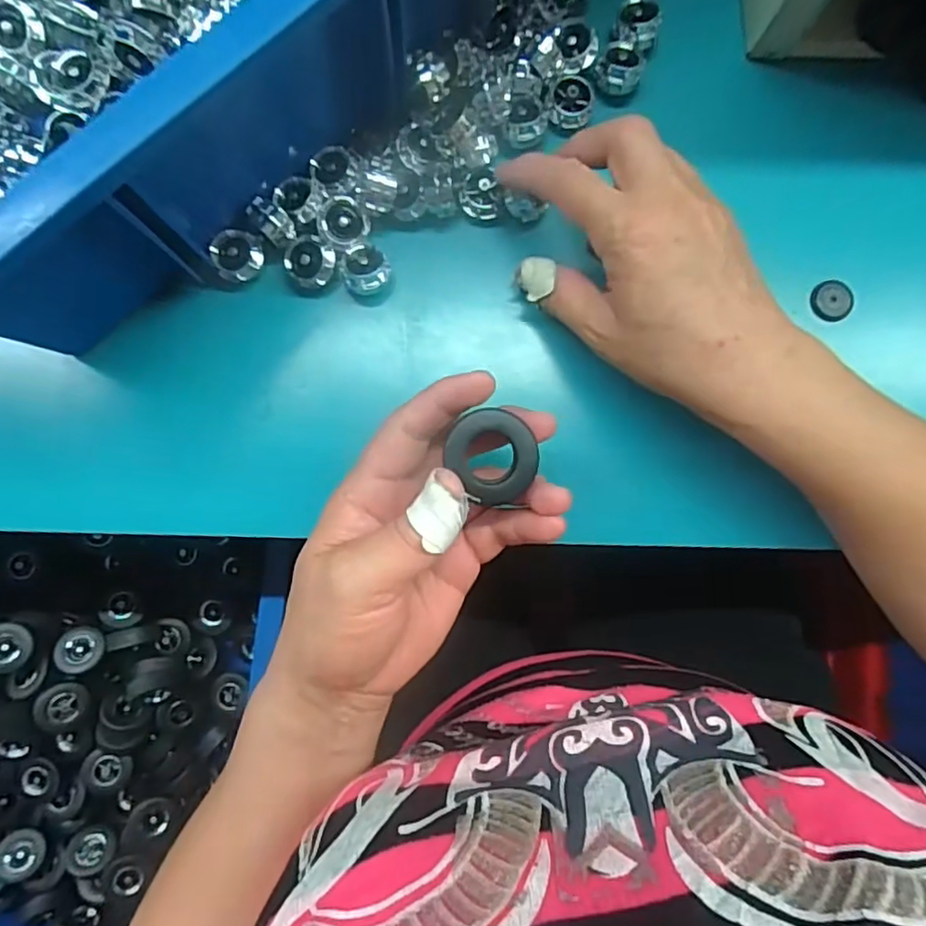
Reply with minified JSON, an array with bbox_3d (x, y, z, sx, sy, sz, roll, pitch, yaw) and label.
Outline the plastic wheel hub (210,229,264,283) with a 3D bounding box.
[{"bbox_3d":[-0.111,-0.101,0.296,0.024,0.014,0.021,15,86,2],"label":"plastic wheel hub"}]

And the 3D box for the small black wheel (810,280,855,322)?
[{"bbox_3d":[0.194,-0.085,0.320,0.020,0.004,0.022,0,86,1],"label":"small black wheel"}]

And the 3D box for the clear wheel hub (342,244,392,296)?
[{"bbox_3d":[-0.048,-0.095,0.305,0.021,0.021,0.020,0,86,1],"label":"clear wheel hub"}]

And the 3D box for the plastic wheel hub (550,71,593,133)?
[{"bbox_3d":[0.057,-0.187,0.316,0.022,0.011,0.023,5,86,1],"label":"plastic wheel hub"}]

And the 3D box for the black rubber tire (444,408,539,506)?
[{"bbox_3d":[0.012,-0.003,0.239,0.034,0.008,0.035,-1,86,1],"label":"black rubber tire"}]

